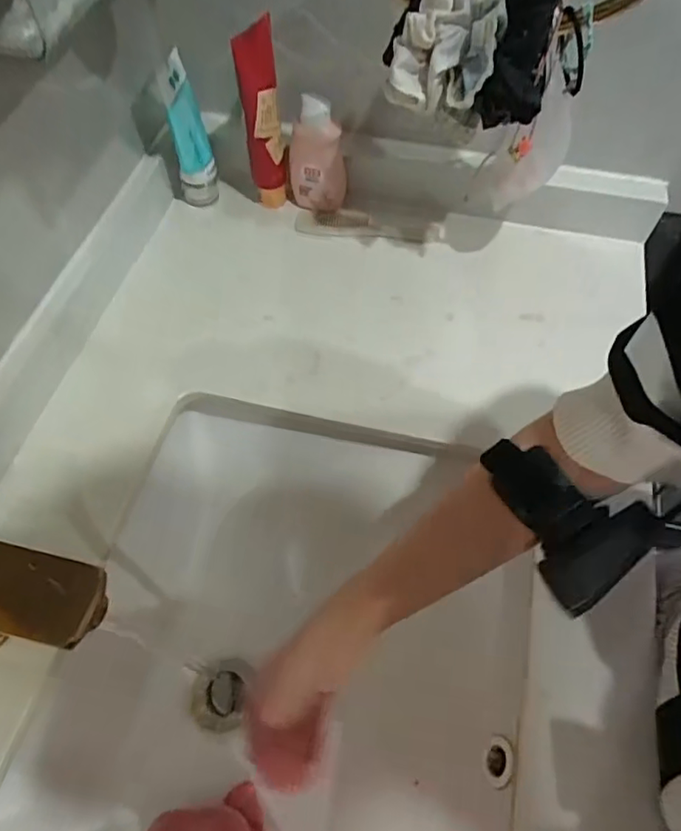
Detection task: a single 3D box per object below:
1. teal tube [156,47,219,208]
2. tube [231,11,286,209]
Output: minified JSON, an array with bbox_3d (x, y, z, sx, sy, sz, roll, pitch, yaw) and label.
[{"bbox_3d":[-0.146,-0.269,0.554,0.035,0.130,0.046,-13,59,-8],"label":"teal tube"},{"bbox_3d":[-0.071,-0.272,0.531,0.032,0.161,0.045,33,64,26],"label":"tube"}]

